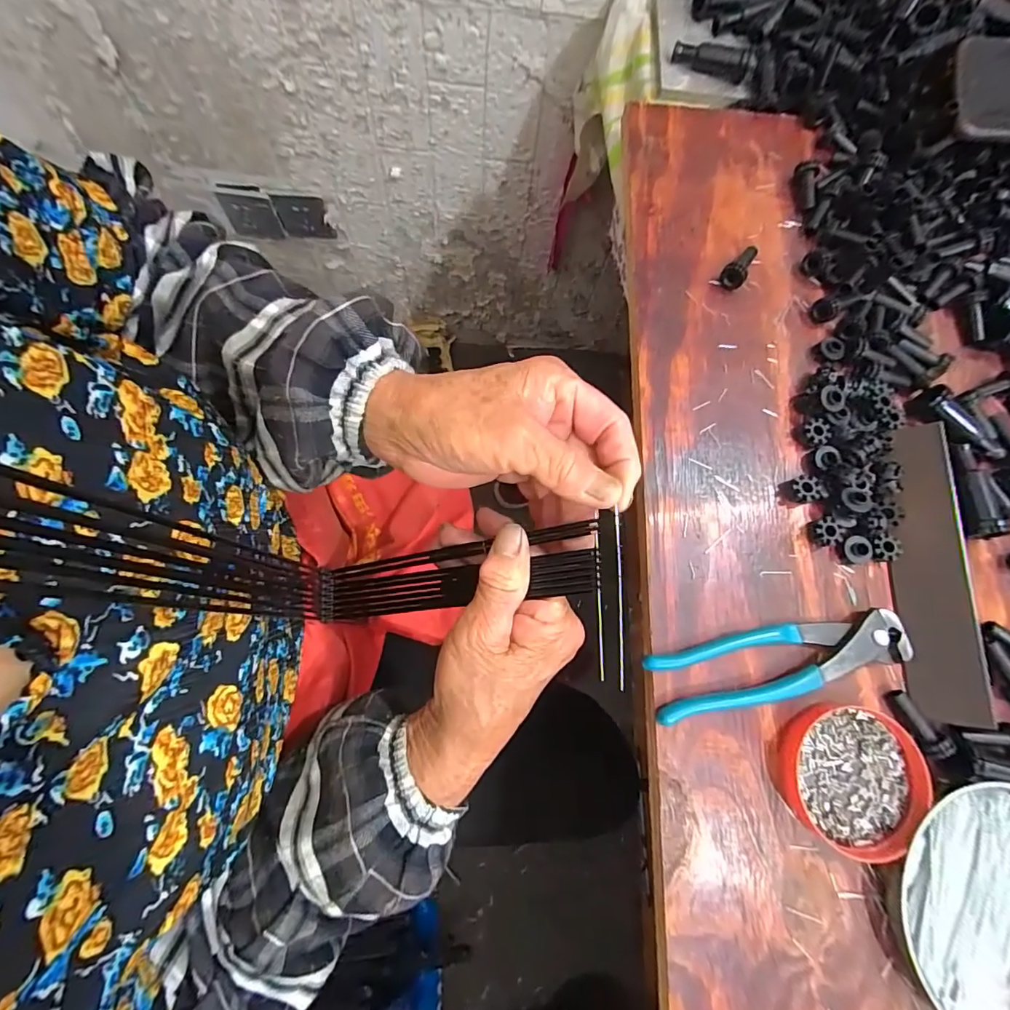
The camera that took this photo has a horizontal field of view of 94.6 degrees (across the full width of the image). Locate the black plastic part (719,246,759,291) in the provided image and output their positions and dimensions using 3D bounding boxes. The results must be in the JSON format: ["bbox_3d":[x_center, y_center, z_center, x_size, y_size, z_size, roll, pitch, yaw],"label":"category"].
[{"bbox_3d":[0.178,-0.181,0.354,0.017,0.013,0.040,32,77,4],"label":"black plastic part"}]

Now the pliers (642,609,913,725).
[{"bbox_3d":[0.169,0.096,0.289,0.162,0.015,0.040,-10,78,-6],"label":"pliers"}]

